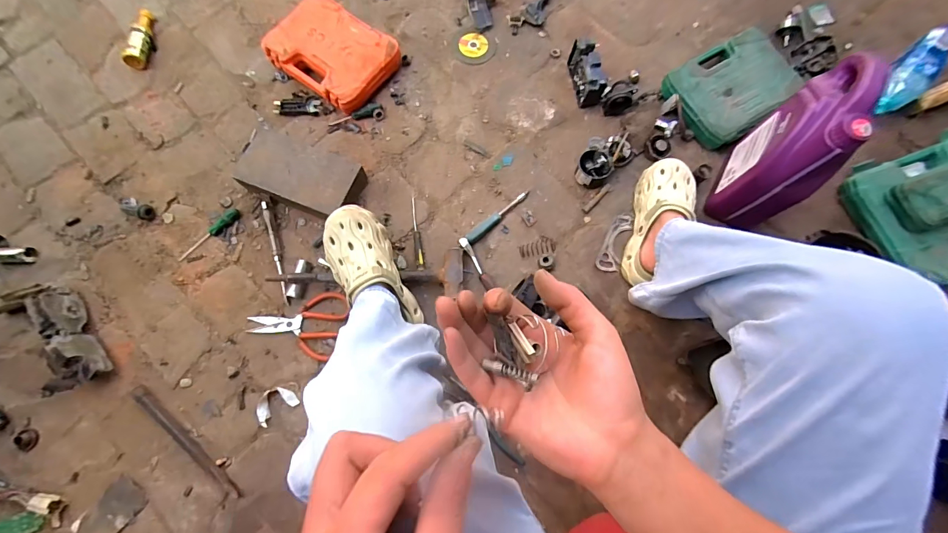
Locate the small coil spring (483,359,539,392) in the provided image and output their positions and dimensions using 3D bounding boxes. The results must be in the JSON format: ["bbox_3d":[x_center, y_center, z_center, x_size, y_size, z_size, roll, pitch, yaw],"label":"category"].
[{"bbox_3d":[0.022,0.065,0.248,0.034,0.005,0.008,13,77,27],"label":"small coil spring"}]

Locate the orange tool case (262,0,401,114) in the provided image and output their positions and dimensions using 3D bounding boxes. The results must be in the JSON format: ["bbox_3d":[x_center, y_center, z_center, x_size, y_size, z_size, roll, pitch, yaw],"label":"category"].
[{"bbox_3d":[-0.300,-0.460,0.871,0.235,0.066,0.191,33,80,6],"label":"orange tool case"}]

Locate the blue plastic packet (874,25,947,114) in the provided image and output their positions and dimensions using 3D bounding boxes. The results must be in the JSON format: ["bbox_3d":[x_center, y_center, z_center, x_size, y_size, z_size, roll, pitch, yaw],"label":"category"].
[{"bbox_3d":[0.899,-0.398,0.832,0.075,0.079,0.189,32,96,6],"label":"blue plastic packet"}]

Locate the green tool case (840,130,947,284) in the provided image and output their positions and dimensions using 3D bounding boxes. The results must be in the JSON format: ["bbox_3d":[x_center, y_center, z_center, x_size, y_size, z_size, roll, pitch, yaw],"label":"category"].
[{"bbox_3d":[0.904,-0.119,0.767,0.288,0.106,0.255,-19,78,-5],"label":"green tool case"}]

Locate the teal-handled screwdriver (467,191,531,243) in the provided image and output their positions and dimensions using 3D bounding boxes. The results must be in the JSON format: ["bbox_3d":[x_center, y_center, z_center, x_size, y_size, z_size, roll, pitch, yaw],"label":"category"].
[{"bbox_3d":[0.049,-0.102,0.808,0.160,0.023,0.020,-41,81,-8],"label":"teal-handled screwdriver"}]

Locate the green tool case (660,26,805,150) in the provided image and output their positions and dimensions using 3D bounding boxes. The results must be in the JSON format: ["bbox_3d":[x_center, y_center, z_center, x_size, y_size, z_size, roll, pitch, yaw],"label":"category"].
[{"bbox_3d":[0.538,-0.373,0.850,0.242,0.052,0.194,-29,79,-7],"label":"green tool case"}]

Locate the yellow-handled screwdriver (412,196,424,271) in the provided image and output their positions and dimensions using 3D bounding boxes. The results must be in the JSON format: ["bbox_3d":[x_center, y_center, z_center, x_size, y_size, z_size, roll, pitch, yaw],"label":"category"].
[{"bbox_3d":[-0.113,-0.067,0.800,0.015,0.021,0.152,-7,78,-2],"label":"yellow-handled screwdriver"}]

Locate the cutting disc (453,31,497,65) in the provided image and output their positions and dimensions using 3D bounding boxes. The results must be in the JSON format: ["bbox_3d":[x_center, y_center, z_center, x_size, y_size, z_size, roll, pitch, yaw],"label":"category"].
[{"bbox_3d":[0.003,-0.493,0.914,0.091,0.004,0.083,-7,78,-2],"label":"cutting disc"}]

